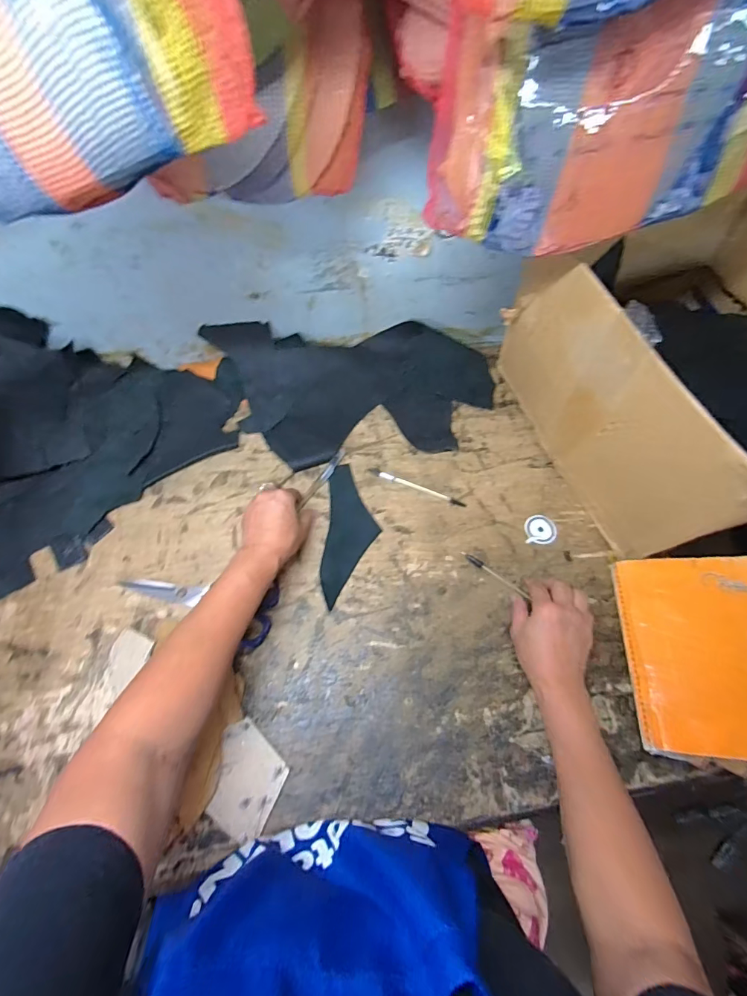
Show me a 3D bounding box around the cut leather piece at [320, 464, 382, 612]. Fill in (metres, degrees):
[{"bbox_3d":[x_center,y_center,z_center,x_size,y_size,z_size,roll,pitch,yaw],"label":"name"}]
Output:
[{"bbox_3d":[-0.028,0.042,0.545,0.065,0.004,0.187,4,61,-2],"label":"cut leather piece"}]

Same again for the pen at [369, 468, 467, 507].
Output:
[{"bbox_3d":[0.059,-0.015,0.577,0.137,0.006,0.008,20,64,9],"label":"pen"}]

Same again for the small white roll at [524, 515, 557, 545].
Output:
[{"bbox_3d":[0.218,0.041,0.551,0.040,0.004,0.041,0,63,-1],"label":"small white roll"}]

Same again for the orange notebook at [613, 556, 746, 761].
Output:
[{"bbox_3d":[0.346,0.157,0.443,0.141,0.010,0.198,-5,56,23],"label":"orange notebook"}]

